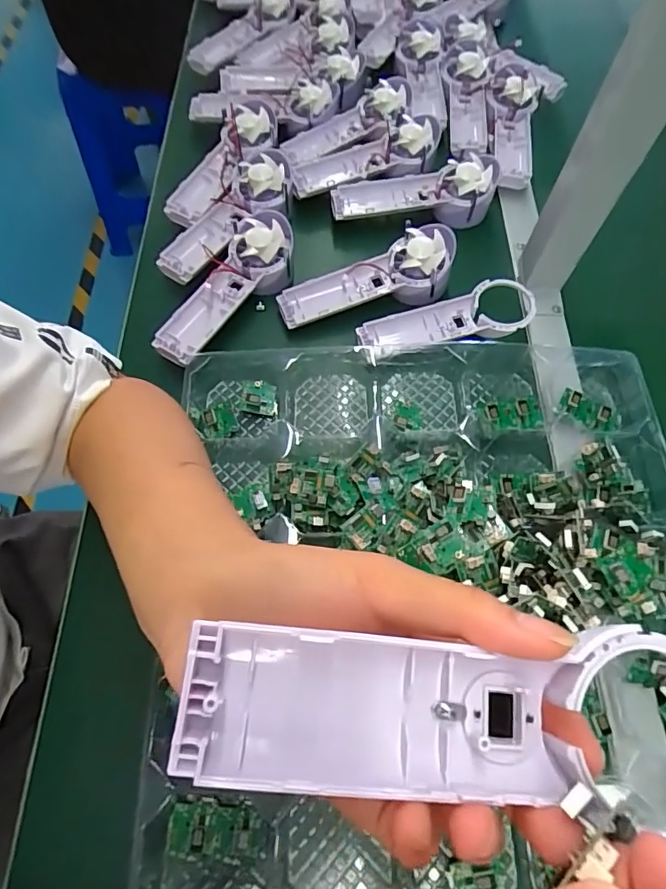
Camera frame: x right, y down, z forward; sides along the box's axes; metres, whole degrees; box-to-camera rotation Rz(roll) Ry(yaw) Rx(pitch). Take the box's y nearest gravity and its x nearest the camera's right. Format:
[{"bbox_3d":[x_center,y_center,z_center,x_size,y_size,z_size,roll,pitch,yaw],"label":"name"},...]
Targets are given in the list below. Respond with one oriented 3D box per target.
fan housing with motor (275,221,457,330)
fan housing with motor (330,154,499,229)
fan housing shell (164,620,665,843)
[{"bbox_3d":[0.035,-0.162,0.475,0.175,0.037,0.063,-21,68,-11],"label":"fan housing with motor"},{"bbox_3d":[0.086,-0.277,0.535,0.174,0.040,0.066,2,66,-1],"label":"fan housing with motor"},{"bbox_3d":[0.040,0.085,0.152,0.169,0.019,0.052,6,66,-6],"label":"fan housing shell"}]

